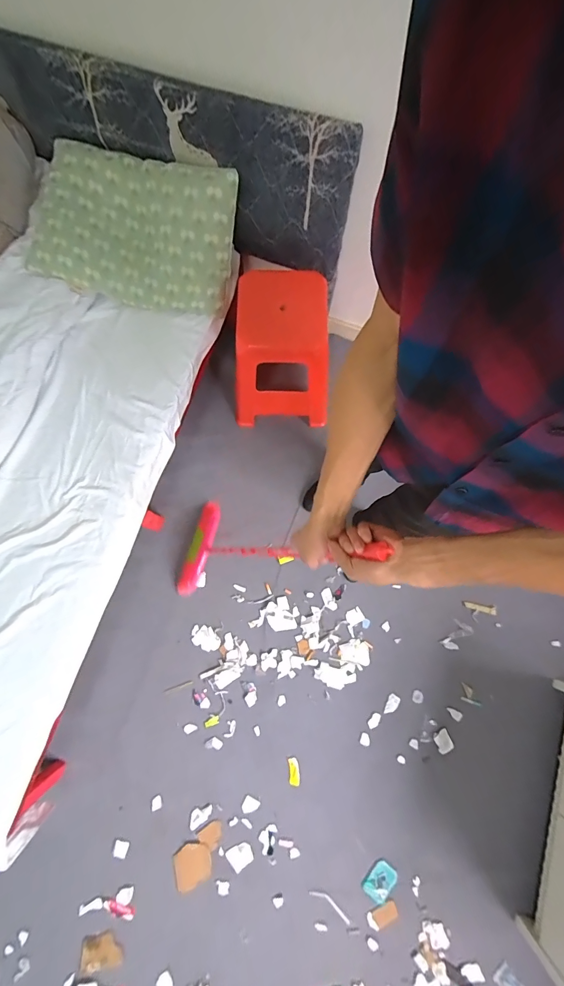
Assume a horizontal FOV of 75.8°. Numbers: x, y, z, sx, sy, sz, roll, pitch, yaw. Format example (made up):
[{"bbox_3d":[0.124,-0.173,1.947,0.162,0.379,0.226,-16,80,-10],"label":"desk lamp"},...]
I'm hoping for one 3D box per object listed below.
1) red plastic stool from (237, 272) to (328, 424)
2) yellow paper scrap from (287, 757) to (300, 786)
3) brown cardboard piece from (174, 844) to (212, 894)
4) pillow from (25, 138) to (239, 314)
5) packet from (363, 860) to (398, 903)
[{"bbox_3d":[-0.008,-0.461,1.253,0.330,0.450,0.299,-7,78,-2],"label":"red plastic stool"},{"bbox_3d":[0.042,0.958,1.247,0.036,0.009,0.087,-5,75,-3],"label":"yellow paper scrap"},{"bbox_3d":[-0.290,1.214,1.179,0.130,0.013,0.120,-19,77,3],"label":"brown cardboard piece"},{"bbox_3d":[-0.455,-0.792,1.095,0.604,0.128,0.388,15,114,3],"label":"pillow"},{"bbox_3d":[0.319,1.260,1.174,0.078,0.014,0.105,35,77,7],"label":"packet"}]

